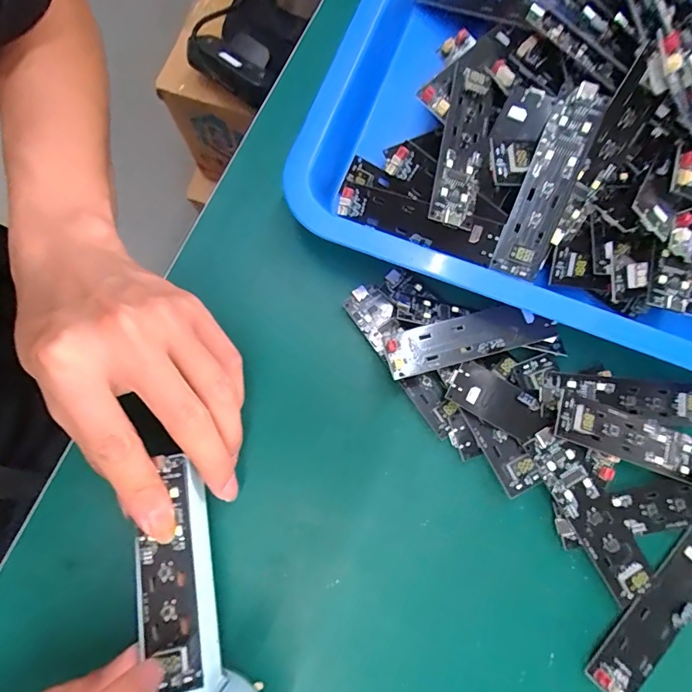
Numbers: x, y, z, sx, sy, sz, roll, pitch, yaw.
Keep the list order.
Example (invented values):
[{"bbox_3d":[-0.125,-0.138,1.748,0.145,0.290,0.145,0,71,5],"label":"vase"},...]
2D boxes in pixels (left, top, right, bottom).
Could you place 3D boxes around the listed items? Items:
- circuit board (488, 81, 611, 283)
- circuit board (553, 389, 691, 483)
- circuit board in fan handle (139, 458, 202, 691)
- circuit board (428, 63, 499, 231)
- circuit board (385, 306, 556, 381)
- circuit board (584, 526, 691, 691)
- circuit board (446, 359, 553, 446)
[{"bbox_3d":[0.099,-0.078,0.222,0.024,0.012,0.091,21,101,4],"label":"circuit board"},{"bbox_3d":[0.147,0.047,0.227,0.087,0.011,0.024,20,77,-10],"label":"circuit board"},{"bbox_3d":[-0.076,0.096,0.193,0.023,0.006,0.090,-7,73,-3],"label":"circuit board in fan handle"},{"bbox_3d":[0.061,-0.104,0.234,0.024,0.006,0.087,13,77,2],"label":"circuit board"},{"bbox_3d":[0.063,-0.005,0.233,0.085,0.008,0.025,-16,78,-5],"label":"circuit board"},{"bbox_3d":[0.152,0.130,0.221,0.091,0.007,0.026,-42,81,-10],"label":"circuit board"},{"bbox_3d":[0.077,0.029,0.229,0.052,0.004,0.023,31,78,6],"label":"circuit board"}]

